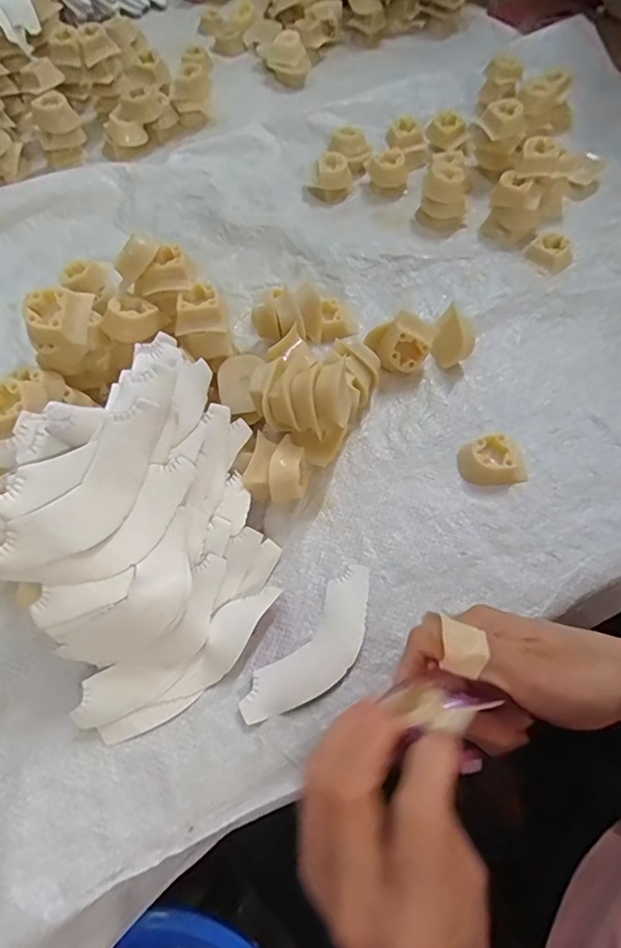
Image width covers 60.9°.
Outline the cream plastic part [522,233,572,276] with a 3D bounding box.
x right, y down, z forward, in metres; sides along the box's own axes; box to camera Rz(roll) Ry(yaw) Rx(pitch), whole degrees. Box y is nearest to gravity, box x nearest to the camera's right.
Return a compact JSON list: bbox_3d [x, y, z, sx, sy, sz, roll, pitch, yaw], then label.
[{"bbox_3d":[0.222,-0.205,0.487,0.031,0.018,0.040,-29,64,-13],"label":"cream plastic part"}]

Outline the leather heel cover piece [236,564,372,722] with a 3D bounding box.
[{"bbox_3d":[0.006,0.109,0.331,0.040,0.007,0.114,35,68,19],"label":"leather heel cover piece"}]

